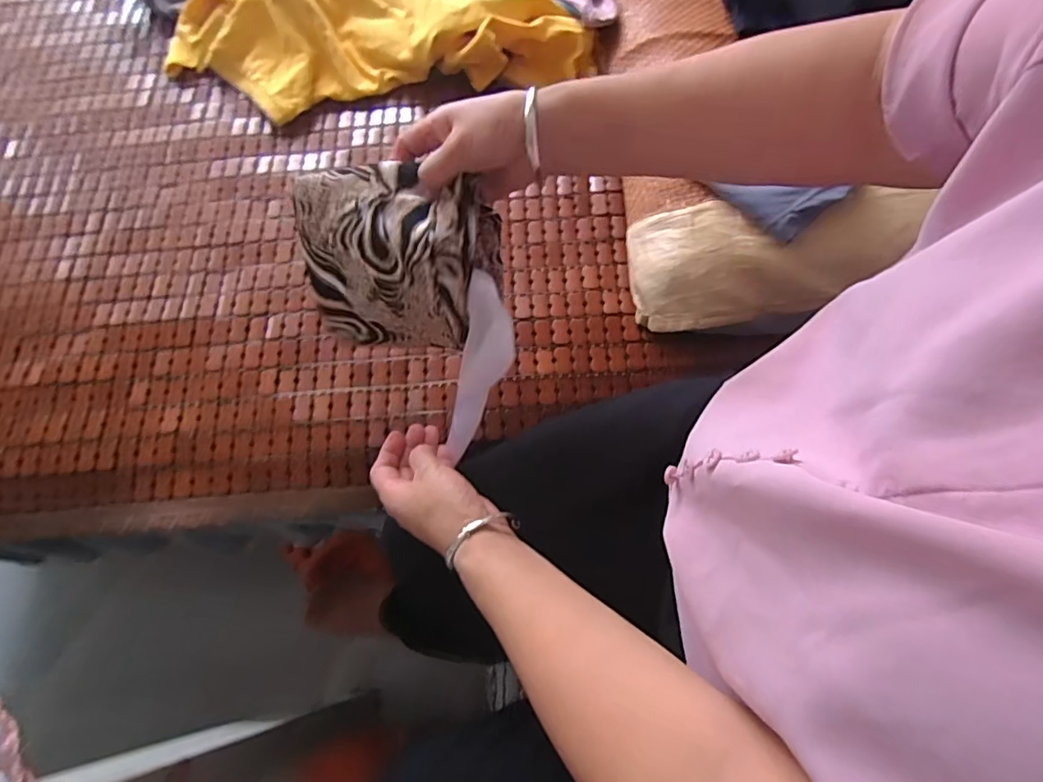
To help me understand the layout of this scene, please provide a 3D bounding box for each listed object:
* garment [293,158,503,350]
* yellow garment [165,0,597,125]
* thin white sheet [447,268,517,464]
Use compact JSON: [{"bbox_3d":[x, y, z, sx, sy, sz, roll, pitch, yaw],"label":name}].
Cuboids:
[{"bbox_3d":[-0.096,-0.103,0.433,0.146,0.055,0.131,4,105,21],"label":"garment"},{"bbox_3d":[-0.177,-0.431,0.664,0.489,0.079,0.270,-9,68,-3],"label":"yellow garment"},{"bbox_3d":[-0.032,-0.012,0.438,0.042,0.152,0.029,17,29,7],"label":"thin white sheet"}]

